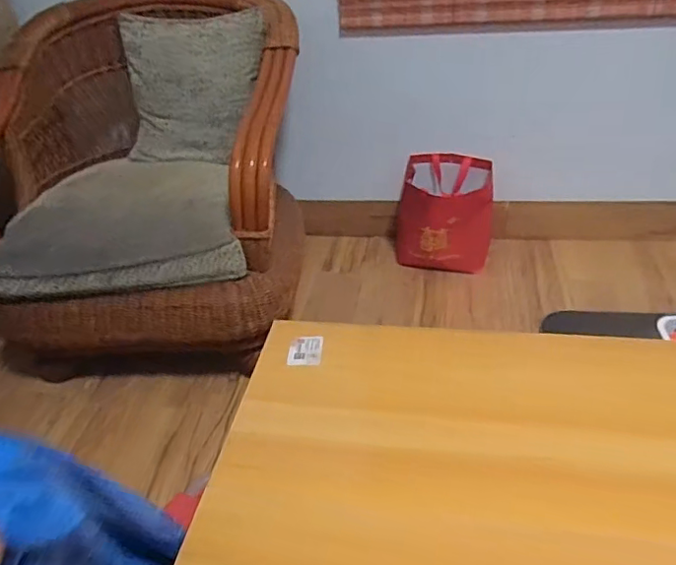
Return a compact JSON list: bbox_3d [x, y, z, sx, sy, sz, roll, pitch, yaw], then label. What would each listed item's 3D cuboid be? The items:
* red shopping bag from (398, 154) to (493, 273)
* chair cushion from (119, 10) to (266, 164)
[{"bbox_3d":[0.328,-0.210,1.720,0.289,0.281,0.244,3,38,13],"label":"red shopping bag"},{"bbox_3d":[-0.413,-0.522,1.500,0.423,0.373,0.086,7,10,23],"label":"chair cushion"}]

